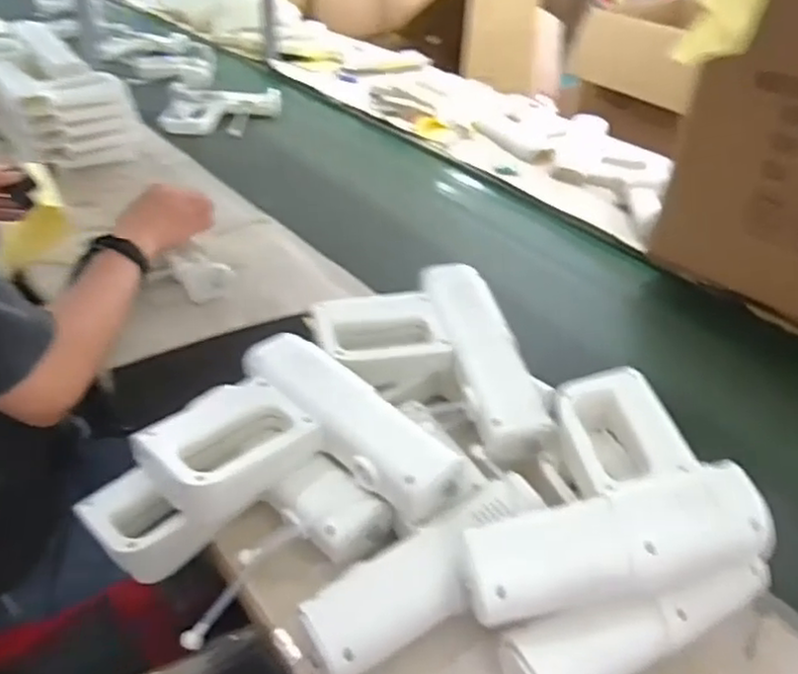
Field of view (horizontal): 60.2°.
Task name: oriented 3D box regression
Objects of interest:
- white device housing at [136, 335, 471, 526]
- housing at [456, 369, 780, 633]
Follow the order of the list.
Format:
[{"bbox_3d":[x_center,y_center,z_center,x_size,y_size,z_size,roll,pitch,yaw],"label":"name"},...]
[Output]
[{"bbox_3d":[-0.085,0.099,0.564,0.216,0.067,0.179,30,45,33],"label":"white device housing"},{"bbox_3d":[0.140,0.106,0.531,0.207,0.061,0.195,-4,37,-8],"label":"housing"}]

